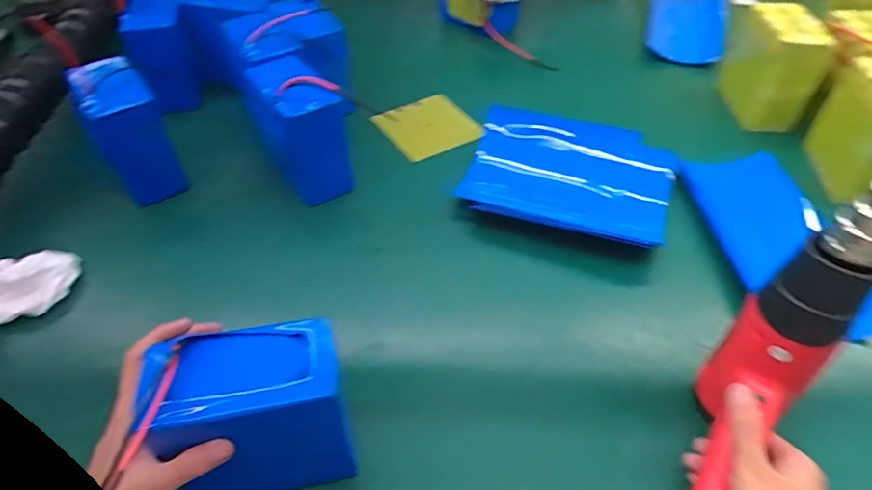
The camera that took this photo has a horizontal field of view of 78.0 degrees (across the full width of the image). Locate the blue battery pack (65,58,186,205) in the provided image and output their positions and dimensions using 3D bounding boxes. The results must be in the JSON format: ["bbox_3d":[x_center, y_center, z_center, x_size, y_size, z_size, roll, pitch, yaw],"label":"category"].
[{"bbox_3d":[-0.422,-0.157,0.742,0.088,0.161,0.136,-23,51,-20],"label":"blue battery pack"}]

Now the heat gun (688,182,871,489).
[{"bbox_3d":[0.260,0.086,0.408,0.063,0.280,0.110,26,21,22],"label":"heat gun"}]

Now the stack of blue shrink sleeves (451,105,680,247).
[{"bbox_3d":[0.182,-0.101,0.730,0.273,0.043,0.178,13,48,12],"label":"stack of blue shrink sleeves"}]

